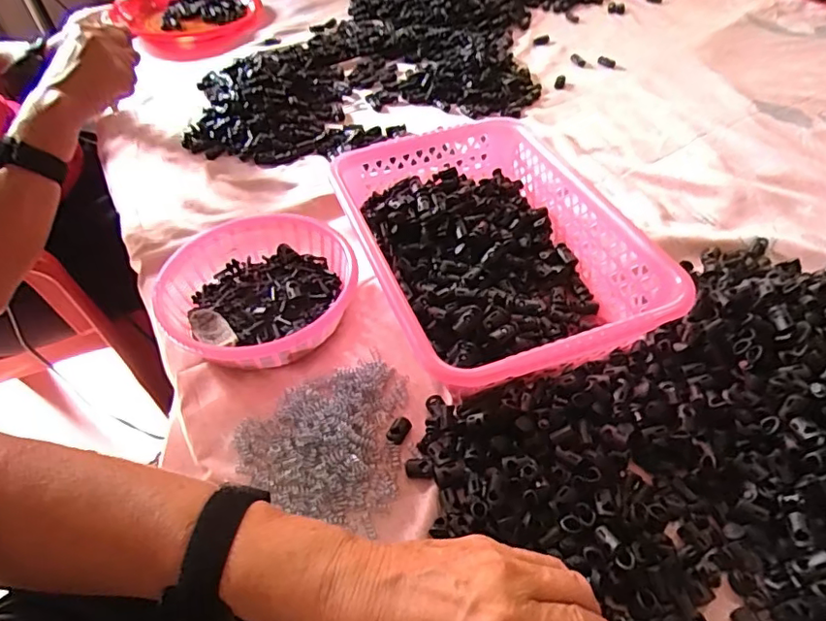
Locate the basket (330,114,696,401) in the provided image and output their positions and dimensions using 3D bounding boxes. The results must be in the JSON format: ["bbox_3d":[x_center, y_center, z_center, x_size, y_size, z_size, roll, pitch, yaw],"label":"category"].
[{"bbox_3d":[0.067,-0.053,0.497,0.210,0.082,0.301,-18,50,-11],"label":"basket"}]

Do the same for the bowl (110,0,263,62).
[{"bbox_3d":[-0.391,-0.525,0.965,0.241,0.050,0.229,-22,51,-15],"label":"bowl"}]

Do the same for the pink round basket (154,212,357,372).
[{"bbox_3d":[-0.134,-0.018,0.490,0.163,0.047,0.166,-2,49,2],"label":"pink round basket"}]

